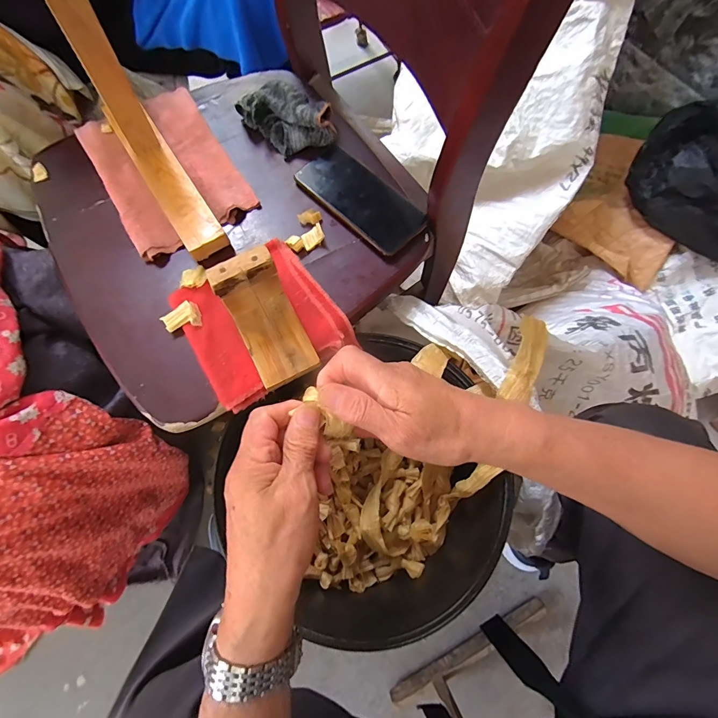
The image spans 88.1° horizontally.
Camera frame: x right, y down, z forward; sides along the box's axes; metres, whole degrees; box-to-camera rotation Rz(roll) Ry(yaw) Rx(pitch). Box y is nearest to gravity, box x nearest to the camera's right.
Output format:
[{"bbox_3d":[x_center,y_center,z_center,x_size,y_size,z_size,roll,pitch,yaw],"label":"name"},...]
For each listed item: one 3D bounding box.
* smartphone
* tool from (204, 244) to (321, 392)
[{"bbox_3d":[0.001,-0.196,0.453,0.164,0.010,0.075,43,78,12],"label":"smartphone"},{"bbox_3d":[-0.089,-0.036,0.362,0.060,0.081,0.107,-26,75,-8],"label":"tool"}]

